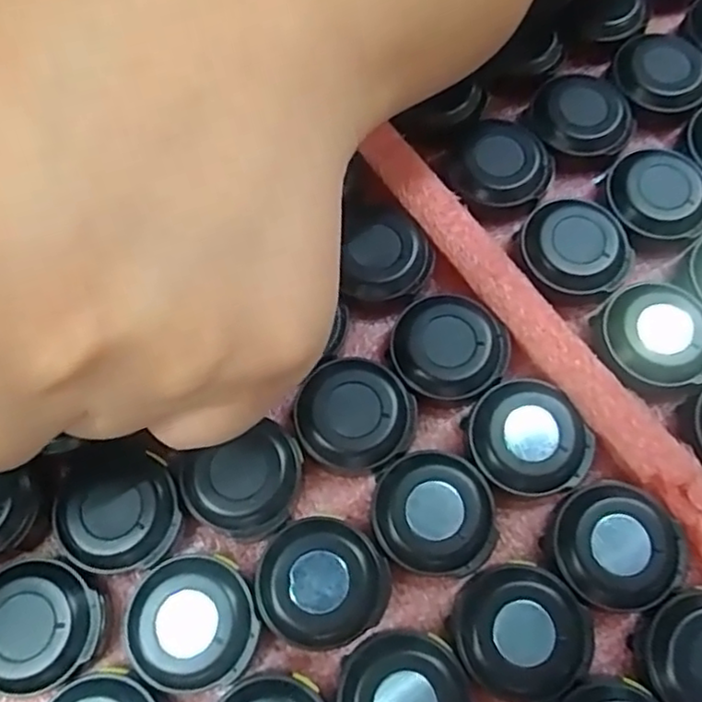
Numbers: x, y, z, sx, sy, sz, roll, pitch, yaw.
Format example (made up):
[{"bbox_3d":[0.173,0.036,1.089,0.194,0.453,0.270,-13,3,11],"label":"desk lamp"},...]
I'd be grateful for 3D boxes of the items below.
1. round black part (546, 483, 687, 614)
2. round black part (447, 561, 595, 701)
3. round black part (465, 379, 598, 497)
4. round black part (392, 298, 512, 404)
[{"bbox_3d":[0.062,0.047,0.161,0.028,0.013,0.028,-1,69,1],"label":"round black part"},{"bbox_3d":[0.039,0.064,0.153,0.029,0.007,0.028,-1,69,1],"label":"round black part"},{"bbox_3d":[0.045,0.023,0.170,0.030,0.014,0.026,28,72,11],"label":"round black part"},{"bbox_3d":[0.026,0.000,0.179,0.029,0.013,0.027,-1,69,1],"label":"round black part"}]

